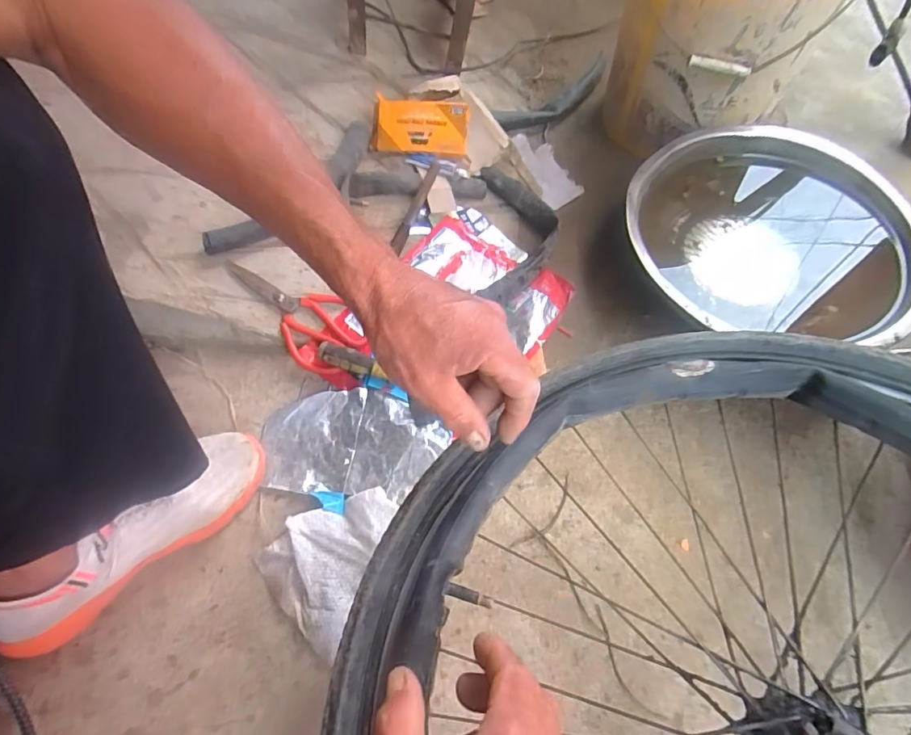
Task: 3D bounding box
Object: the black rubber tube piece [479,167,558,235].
[{"bbox_3d":[0.103,-0.254,0.771,0.041,0.042,0.157,-39,66,-16],"label":"black rubber tube piece"}]

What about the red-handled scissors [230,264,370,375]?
[{"bbox_3d":[-0.200,-0.074,0.631,0.183,0.023,0.090,41,71,7],"label":"red-handled scissors"}]

